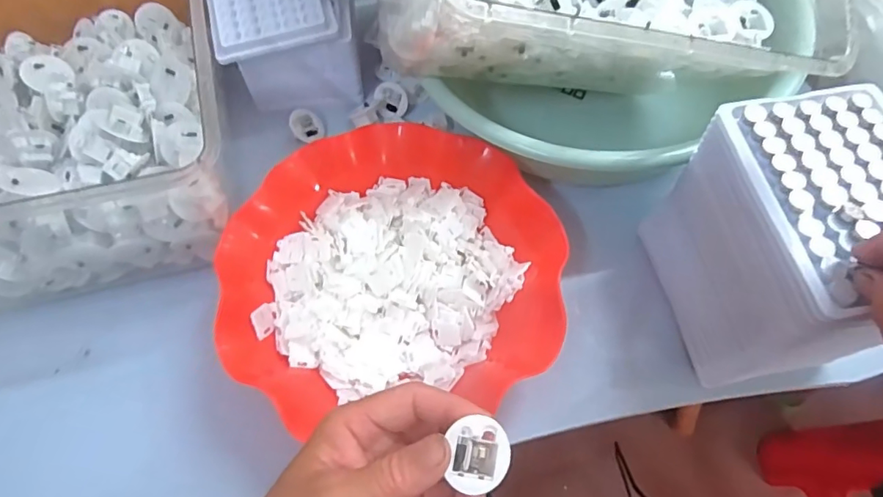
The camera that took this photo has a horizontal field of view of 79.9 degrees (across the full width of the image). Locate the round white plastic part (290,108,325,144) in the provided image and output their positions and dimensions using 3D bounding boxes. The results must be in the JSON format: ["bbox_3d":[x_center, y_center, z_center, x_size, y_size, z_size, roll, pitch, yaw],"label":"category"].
[{"bbox_3d":[-0.118,-0.108,0.464,0.028,0.030,0.005,-38,40,-28],"label":"round white plastic part"}]

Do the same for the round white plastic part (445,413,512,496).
[{"bbox_3d":[0.016,0.093,0.239,0.028,0.011,0.029,4,77,-16],"label":"round white plastic part"}]

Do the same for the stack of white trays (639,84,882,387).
[{"bbox_3d":[0.210,0.002,0.326,0.096,0.130,0.139,-12,64,-5],"label":"stack of white trays"}]

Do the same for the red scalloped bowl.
[{"bbox_3d":[-0.033,0.012,0.379,0.219,0.067,0.189,-6,64,-2],"label":"red scalloped bowl"}]

